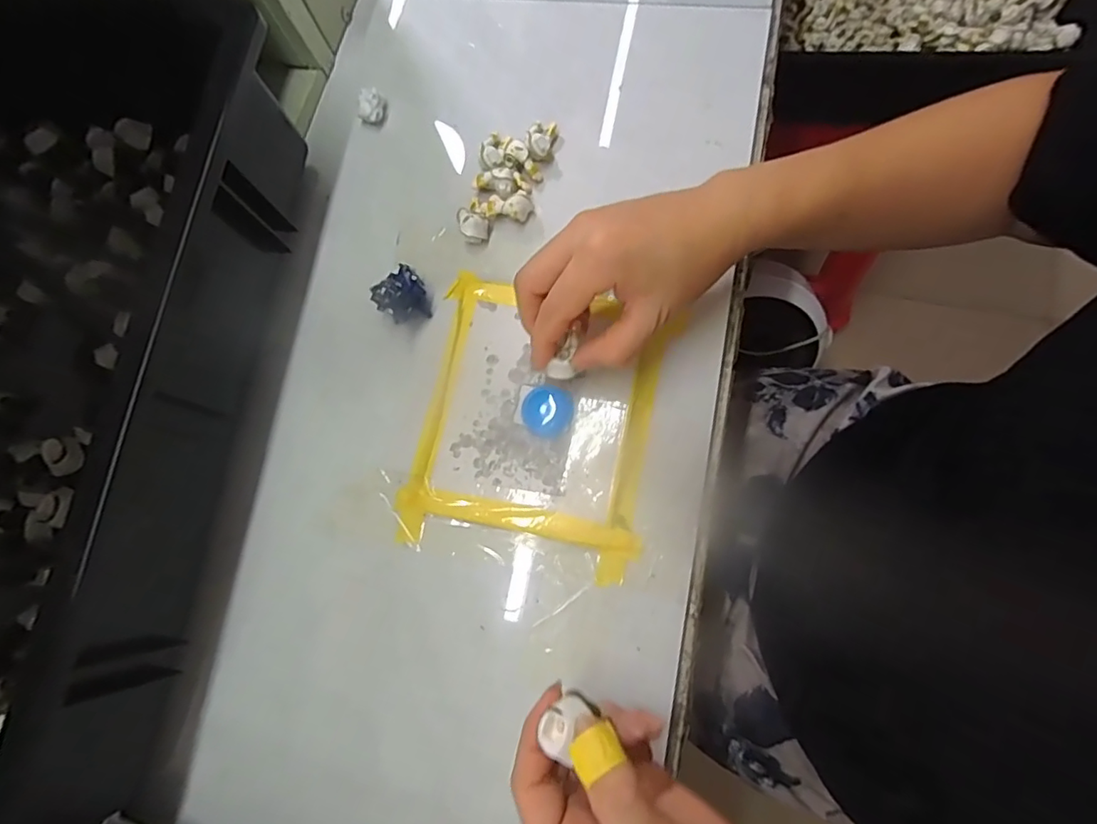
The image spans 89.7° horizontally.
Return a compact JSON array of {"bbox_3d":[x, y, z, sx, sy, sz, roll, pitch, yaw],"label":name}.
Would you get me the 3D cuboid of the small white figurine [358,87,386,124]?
[{"bbox_3d":[-0.126,-0.217,0.390,0.017,0.017,0.021,0,77,2],"label":"small white figurine"}]

